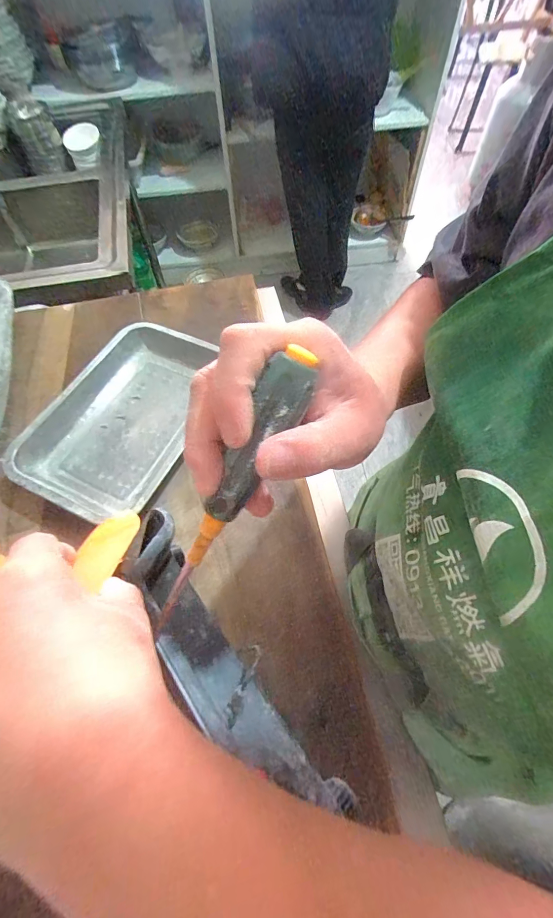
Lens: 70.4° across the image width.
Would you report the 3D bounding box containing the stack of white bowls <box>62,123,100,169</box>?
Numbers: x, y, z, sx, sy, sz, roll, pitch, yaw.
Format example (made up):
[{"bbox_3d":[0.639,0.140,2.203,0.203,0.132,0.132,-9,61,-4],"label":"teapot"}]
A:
[{"bbox_3d":[-0.664,-1.081,1.359,0.124,0.094,0.116,-21,65,-12],"label":"stack of white bowls"}]

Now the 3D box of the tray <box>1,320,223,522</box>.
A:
[{"bbox_3d":[-0.205,-0.060,0.558,0.205,0.046,0.305,23,65,10],"label":"tray"}]

